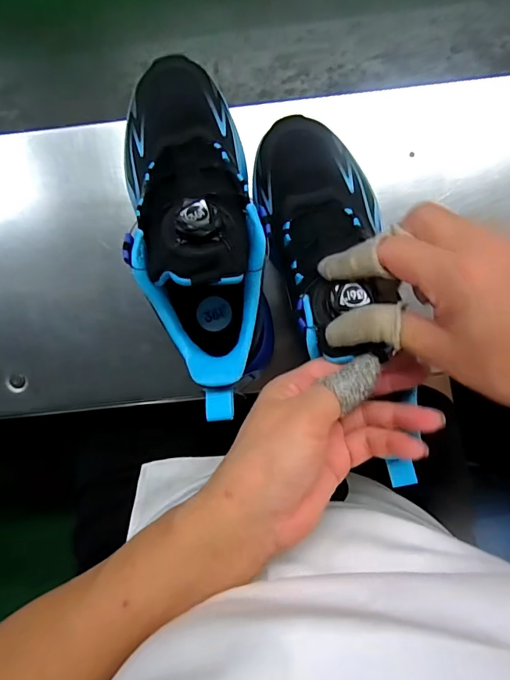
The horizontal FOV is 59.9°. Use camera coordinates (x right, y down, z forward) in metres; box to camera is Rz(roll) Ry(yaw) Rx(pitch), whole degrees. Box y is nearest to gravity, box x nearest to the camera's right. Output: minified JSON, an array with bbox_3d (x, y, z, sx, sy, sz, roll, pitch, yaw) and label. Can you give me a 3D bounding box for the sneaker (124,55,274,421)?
[{"bbox_3d":[-0.040,-0.078,0.301,0.081,0.119,0.245,-10,94,-1],"label":"sneaker"}]

